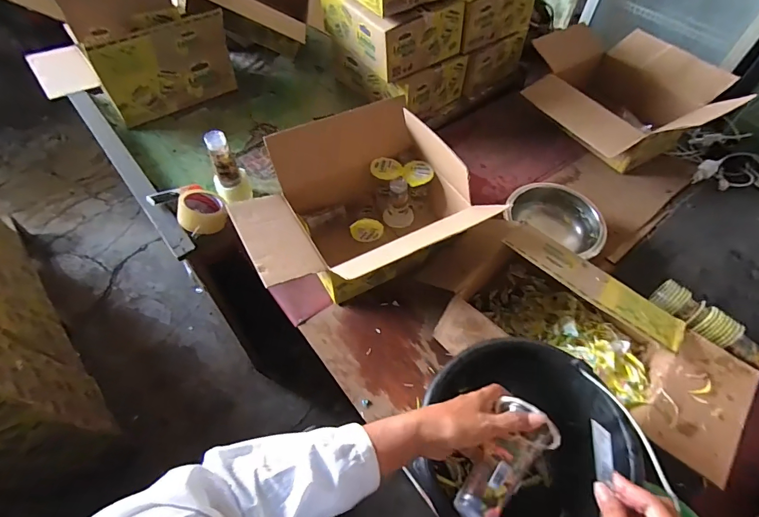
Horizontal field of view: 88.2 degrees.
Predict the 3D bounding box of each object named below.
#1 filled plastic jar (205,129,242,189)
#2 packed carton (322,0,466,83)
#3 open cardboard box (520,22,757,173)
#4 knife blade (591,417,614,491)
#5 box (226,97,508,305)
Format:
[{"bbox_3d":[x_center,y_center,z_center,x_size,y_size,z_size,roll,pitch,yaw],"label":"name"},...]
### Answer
[{"bbox_3d":[-0.338,-0.211,0.849,0.047,0.128,0.040,-19,59,-15],"label":"filled plastic jar"},{"bbox_3d":[0.023,-0.637,1.028,0.229,0.142,0.330,-28,62,-20],"label":"packed carton"},{"bbox_3d":[0.667,-0.425,1.078,0.410,0.181,0.430,-33,64,-22],"label":"open cardboard box"},{"bbox_3d":[0.232,0.199,0.405,0.005,0.021,0.054,5,77,-29],"label":"knife blade"},{"bbox_3d":[-0.055,-0.092,0.827,0.458,0.231,0.372,-14,58,-13],"label":"box"}]

